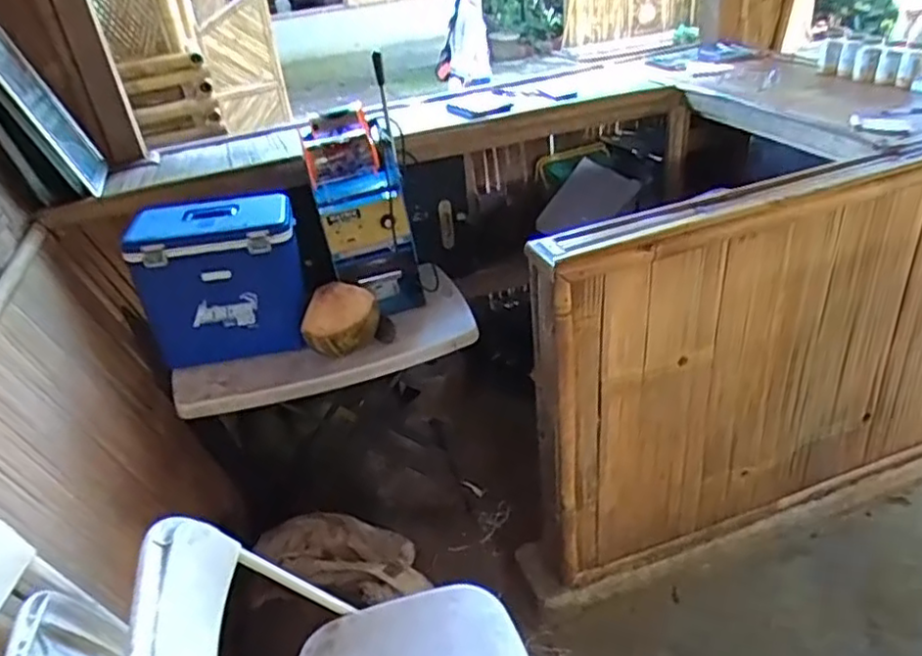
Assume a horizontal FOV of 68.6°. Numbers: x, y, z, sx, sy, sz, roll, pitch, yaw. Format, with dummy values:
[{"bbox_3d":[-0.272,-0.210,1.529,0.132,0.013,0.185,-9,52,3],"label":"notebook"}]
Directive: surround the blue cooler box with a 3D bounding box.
[{"bbox_3d":[-0.580,-0.124,1.674,0.357,0.342,0.228,-8,31,-2],"label":"blue cooler box"}]

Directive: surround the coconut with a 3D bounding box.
[{"bbox_3d":[-0.286,-0.018,1.608,0.177,0.147,0.129,-13,32,-11],"label":"coconut"}]

